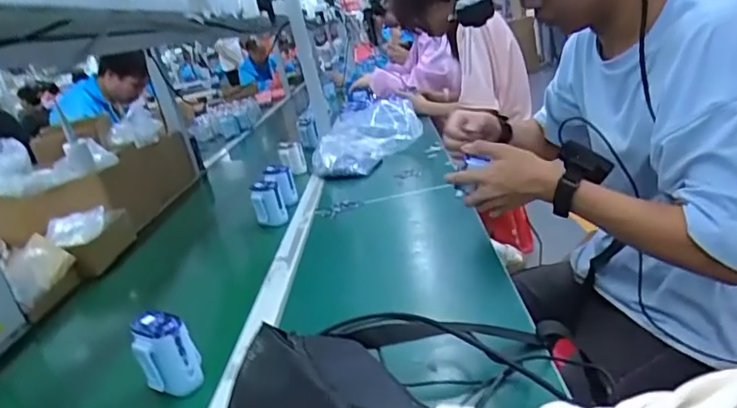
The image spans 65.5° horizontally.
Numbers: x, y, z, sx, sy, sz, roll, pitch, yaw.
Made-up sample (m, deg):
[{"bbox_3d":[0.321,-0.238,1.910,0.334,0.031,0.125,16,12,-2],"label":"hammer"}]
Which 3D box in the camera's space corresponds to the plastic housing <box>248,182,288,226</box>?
[{"bbox_3d":[-0.199,-0.003,1.158,0.068,0.081,0.044,-16,17,-7],"label":"plastic housing"}]

